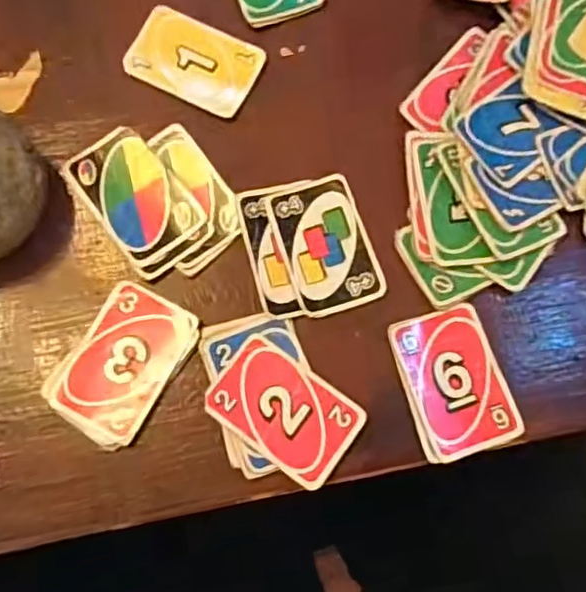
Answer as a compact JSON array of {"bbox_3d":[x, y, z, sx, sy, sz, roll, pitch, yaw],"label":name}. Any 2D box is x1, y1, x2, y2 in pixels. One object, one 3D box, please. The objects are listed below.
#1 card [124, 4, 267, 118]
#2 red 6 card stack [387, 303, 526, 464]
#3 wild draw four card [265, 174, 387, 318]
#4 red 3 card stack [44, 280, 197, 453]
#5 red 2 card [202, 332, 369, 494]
[{"bbox_3d":[-0.066,-0.156,0.416,0.085,0.004,0.056,25,80,5],"label":"card"},{"bbox_3d":[0.096,0.051,0.372,0.058,0.005,0.085,-17,78,-5],"label":"red 6 card stack"},{"bbox_3d":[0.020,-0.032,0.390,0.053,0.004,0.084,-18,78,-5],"label":"wild draw four card"},{"bbox_3d":[-0.100,0.039,0.366,0.059,0.004,0.089,30,78,5],"label":"red 3 card stack"},{"bbox_3d":[-0.005,0.066,0.363,0.084,0.004,0.056,36,74,9],"label":"red 2 card"}]

